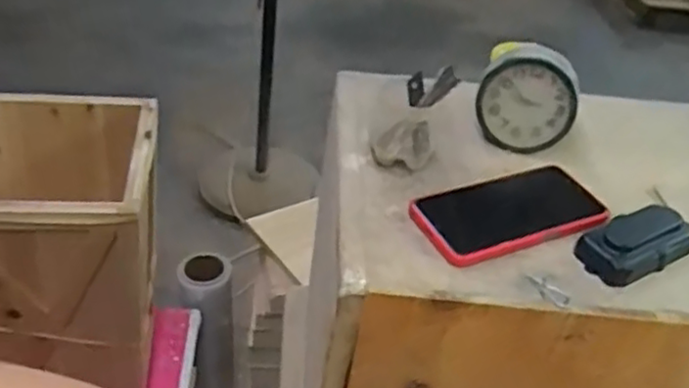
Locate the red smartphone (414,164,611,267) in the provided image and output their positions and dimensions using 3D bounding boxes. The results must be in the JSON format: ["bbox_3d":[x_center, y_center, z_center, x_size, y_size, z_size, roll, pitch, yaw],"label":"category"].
[{"bbox_3d":[0.133,0.015,0.578,0.154,0.014,0.085,-11,41,-22],"label":"red smartphone"}]

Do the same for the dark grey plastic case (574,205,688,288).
[{"bbox_3d":[0.238,0.040,0.564,0.102,0.025,0.050,-17,43,-28],"label":"dark grey plastic case"}]

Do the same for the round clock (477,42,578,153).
[{"bbox_3d":[0.176,-0.093,0.670,0.094,0.093,0.061,12,37,6],"label":"round clock"}]

